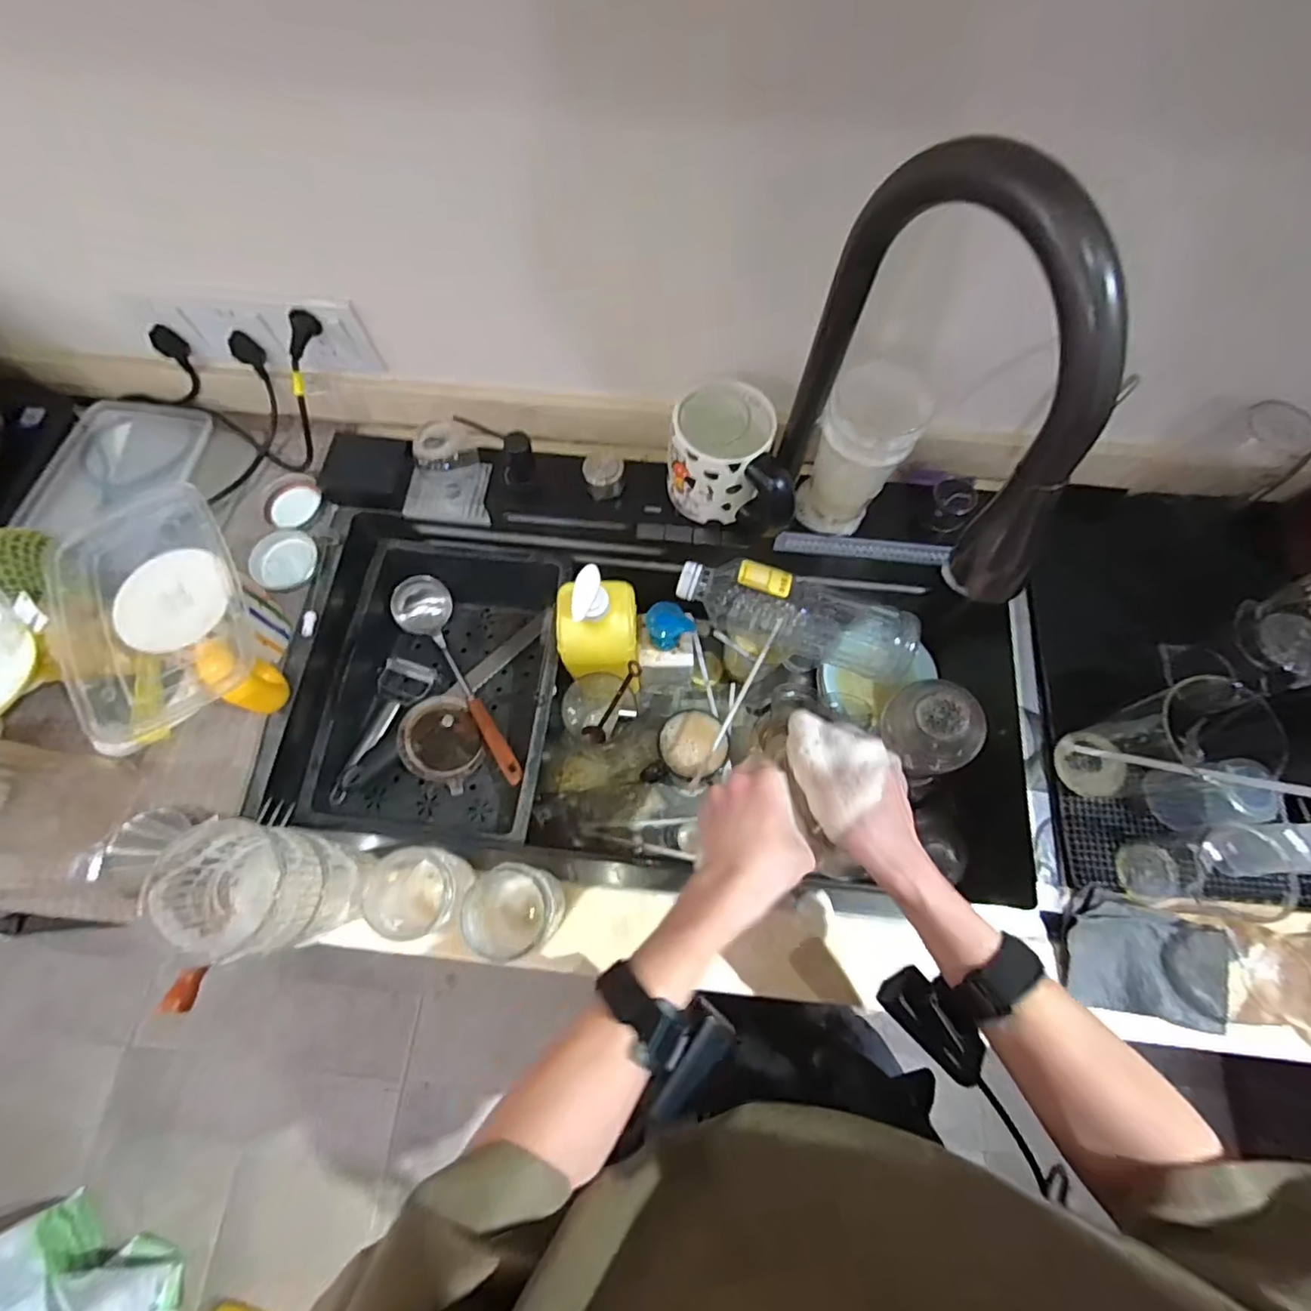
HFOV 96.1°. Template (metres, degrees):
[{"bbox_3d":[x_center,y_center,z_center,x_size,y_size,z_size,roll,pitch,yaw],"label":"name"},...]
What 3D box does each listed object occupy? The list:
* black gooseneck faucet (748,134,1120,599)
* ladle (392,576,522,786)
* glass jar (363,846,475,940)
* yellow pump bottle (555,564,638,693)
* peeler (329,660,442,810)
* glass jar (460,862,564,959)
[{"bbox_3d":[0.176,-0.144,0.428,0.074,0.323,0.243,-30,73,-11],"label":"black gooseneck faucet"},{"bbox_3d":[-0.223,0.025,0.702,0.070,0.058,0.295,-35,74,-12],"label":"ladle"},{"bbox_3d":[-0.190,0.193,0.483,0.066,0.085,0.062,0,70,0],"label":"glass jar"},{"bbox_3d":[-0.061,-0.020,0.650,0.090,0.227,0.080,-11,71,-4],"label":"yellow pump bottle"},{"bbox_3d":[-0.314,0.085,0.671,0.067,0.021,0.174,15,59,5],"label":"peeler"},{"bbox_3d":[-0.113,0.210,0.490,0.067,0.109,0.061,0,70,0],"label":"glass jar"}]

